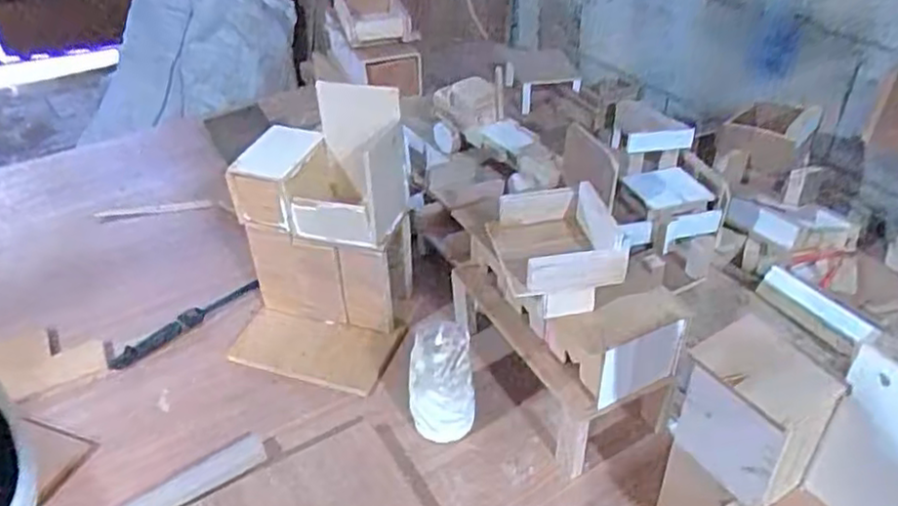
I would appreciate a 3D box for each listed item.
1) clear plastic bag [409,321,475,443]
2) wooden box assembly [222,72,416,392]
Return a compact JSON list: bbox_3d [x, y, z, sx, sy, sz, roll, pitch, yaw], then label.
[{"bbox_3d":[-0.008,0.124,0.698,0.065,0.111,0.073,-2,38,1],"label":"clear plastic bag"},{"bbox_3d":[-0.143,-0.025,0.784,0.184,0.249,0.214,10,40,16],"label":"wooden box assembly"}]

